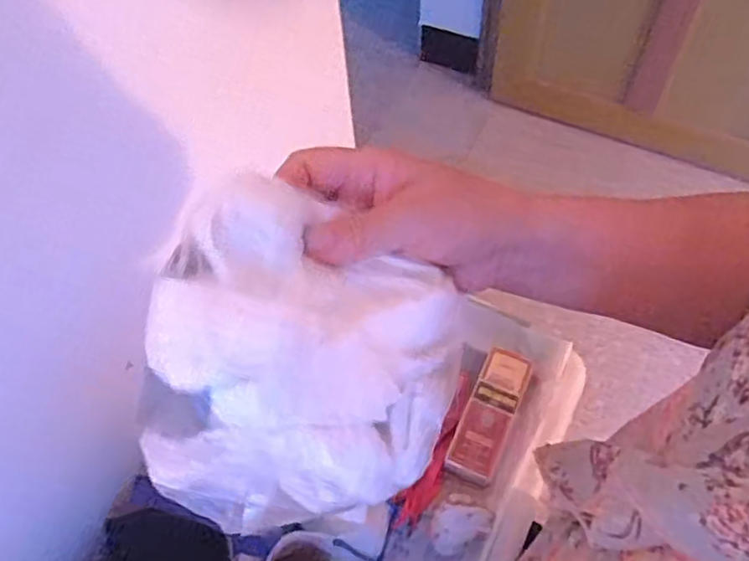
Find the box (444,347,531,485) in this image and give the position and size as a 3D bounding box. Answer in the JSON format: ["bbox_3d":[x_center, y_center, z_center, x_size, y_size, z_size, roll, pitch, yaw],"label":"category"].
[{"bbox_3d":[0.168,0.189,0.940,0.066,0.031,0.191,21,62,15],"label":"box"}]

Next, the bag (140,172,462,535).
[{"bbox_3d":[-0.029,0.037,0.280,0.114,0.098,0.125,18,61,13],"label":"bag"}]

